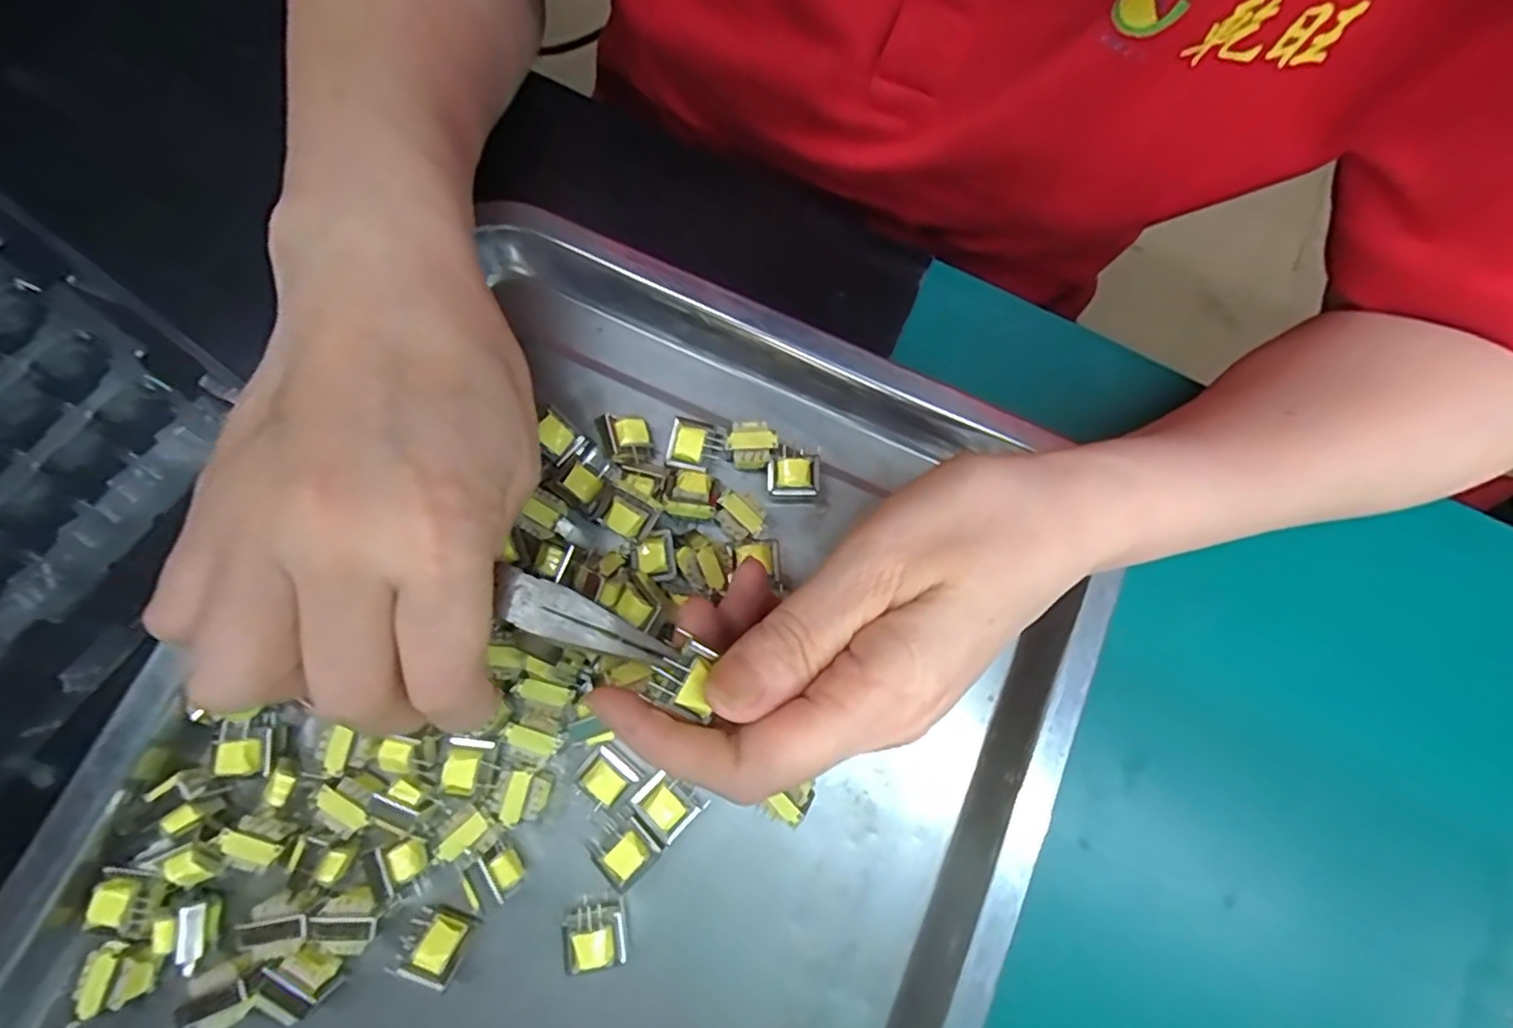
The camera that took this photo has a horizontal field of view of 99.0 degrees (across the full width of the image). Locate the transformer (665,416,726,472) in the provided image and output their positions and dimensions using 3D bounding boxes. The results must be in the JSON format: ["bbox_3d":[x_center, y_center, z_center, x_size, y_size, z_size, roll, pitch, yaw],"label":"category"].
[{"bbox_3d":[-0.024,-0.025,0.249,0.019,0.016,0.019,12,78,-1],"label":"transformer"}]

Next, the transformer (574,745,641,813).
[{"bbox_3d":[-0.052,0.091,0.224,0.018,0.012,0.017,39,79,7],"label":"transformer"}]

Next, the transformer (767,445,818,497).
[{"bbox_3d":[0.014,-0.014,0.248,0.019,0.015,0.018,5,77,-1],"label":"transformer"}]

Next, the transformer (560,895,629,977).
[{"bbox_3d":[-0.053,0.138,0.213,0.020,0.018,0.016,-8,78,-3],"label":"transformer"}]

